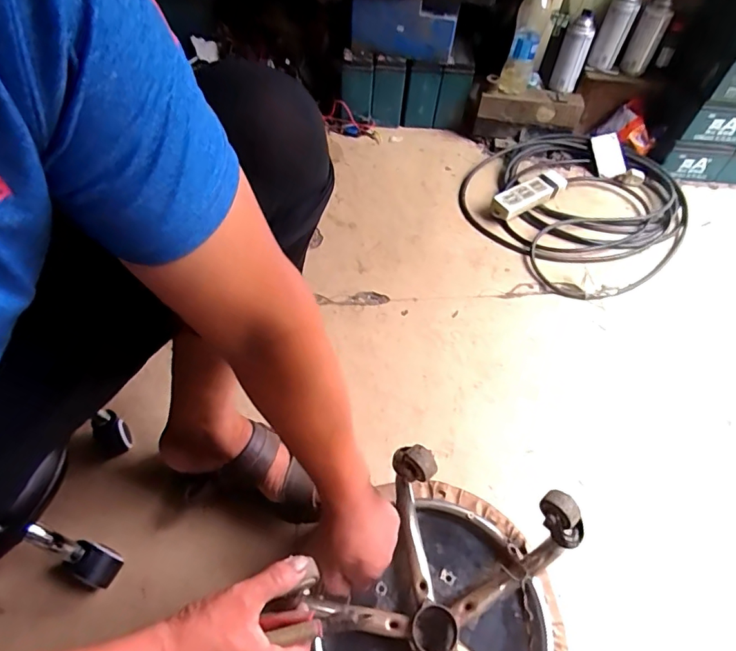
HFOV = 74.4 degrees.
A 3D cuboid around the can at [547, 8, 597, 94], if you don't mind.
[{"bbox_3d":[0.468,-0.619,1.110,0.062,0.153,0.051,23,57,12],"label":"can"}]

